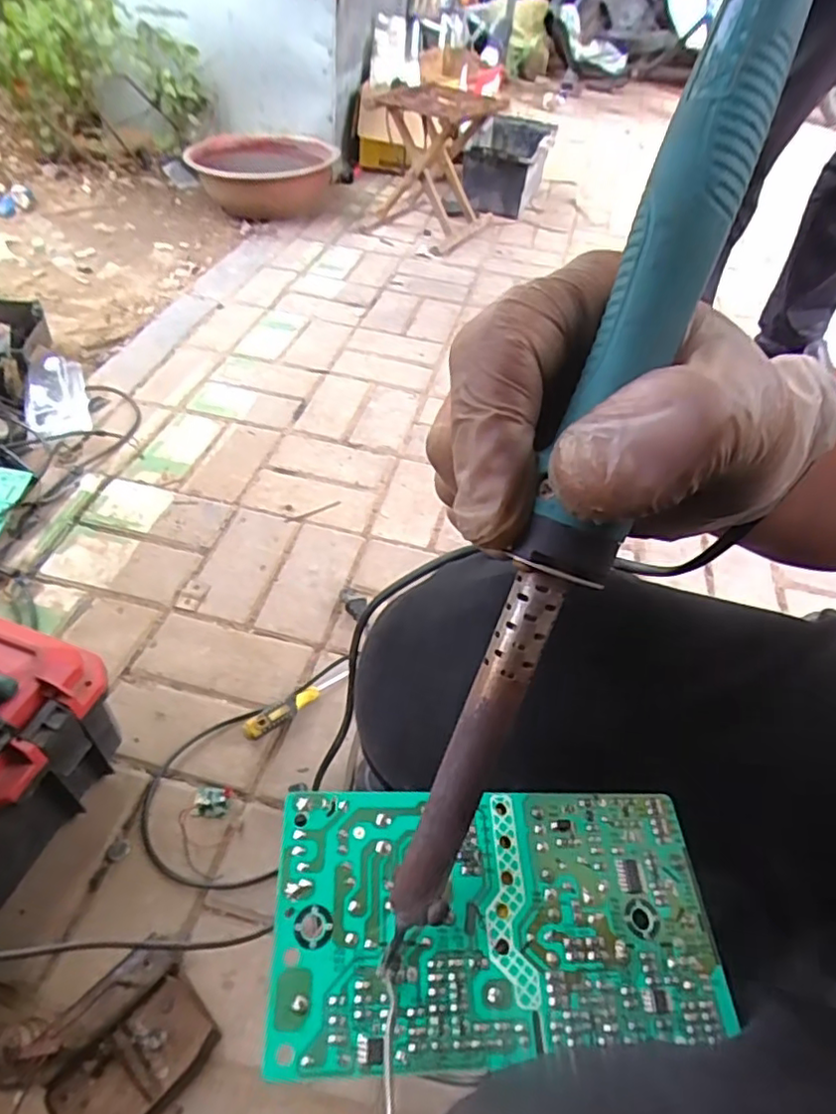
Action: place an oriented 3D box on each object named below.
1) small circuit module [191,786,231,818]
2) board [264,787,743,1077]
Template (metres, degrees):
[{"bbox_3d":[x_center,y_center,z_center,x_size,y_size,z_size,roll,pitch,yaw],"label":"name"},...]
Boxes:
[{"bbox_3d":[-0.206,0.245,0.623,0.031,0.015,0.032,6,47,-2],"label":"small circuit module"},{"bbox_3d":[0.023,0.098,0.173,0.120,0.011,0.065,2,47,-6],"label":"board"}]

